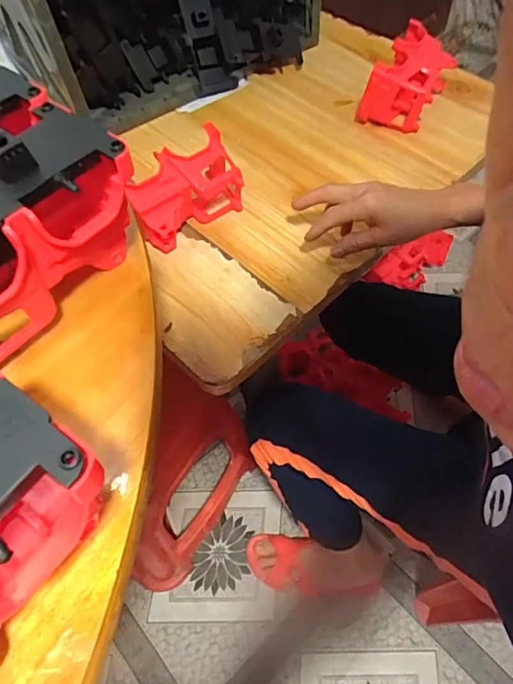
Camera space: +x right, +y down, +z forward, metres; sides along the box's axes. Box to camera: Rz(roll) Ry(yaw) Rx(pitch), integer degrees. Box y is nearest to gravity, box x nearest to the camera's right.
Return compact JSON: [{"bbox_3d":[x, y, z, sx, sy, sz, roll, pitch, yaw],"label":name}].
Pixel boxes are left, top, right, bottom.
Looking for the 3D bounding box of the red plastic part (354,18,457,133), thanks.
[{"bbox_3d":[0.219,-0.377,0.700,0.094,0.080,0.154,20,60,16],"label":"red plastic part"}]

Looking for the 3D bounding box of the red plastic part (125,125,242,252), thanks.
[{"bbox_3d":[-0.084,-0.179,0.587,0.142,0.082,0.078,-36,61,-19],"label":"red plastic part"}]

